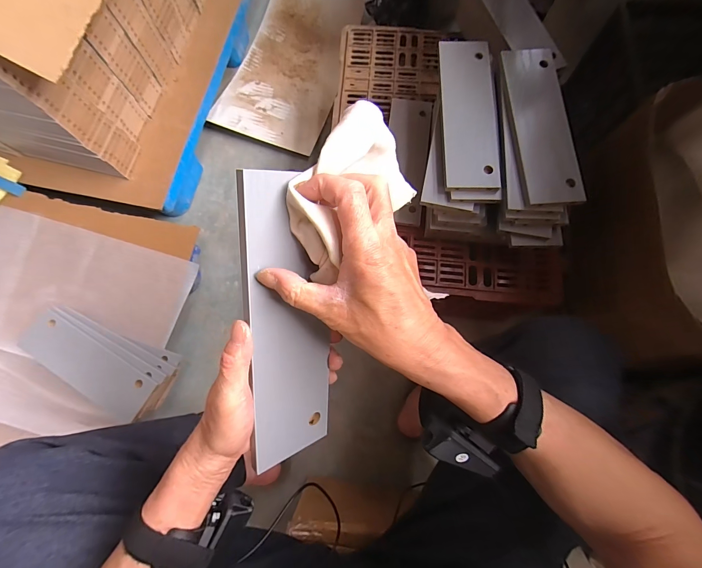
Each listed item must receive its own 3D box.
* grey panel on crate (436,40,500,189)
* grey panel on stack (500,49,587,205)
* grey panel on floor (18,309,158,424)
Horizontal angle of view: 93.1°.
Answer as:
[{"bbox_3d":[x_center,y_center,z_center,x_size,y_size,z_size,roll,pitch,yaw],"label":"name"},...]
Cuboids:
[{"bbox_3d":[0.185,-0.269,0.523,0.088,0.013,0.252,2,81,-4],"label":"grey panel on crate"},{"bbox_3d":[0.292,-0.244,0.509,0.081,0.014,0.261,-6,78,5],"label":"grey panel on stack"},{"bbox_3d":[-0.482,0.151,0.605,0.259,0.018,0.100,34,91,5],"label":"grey panel on floor"}]

